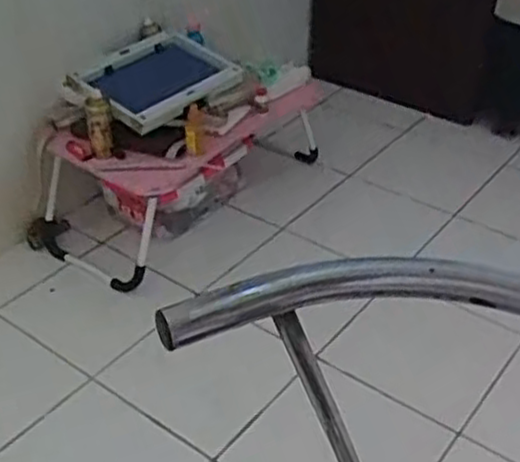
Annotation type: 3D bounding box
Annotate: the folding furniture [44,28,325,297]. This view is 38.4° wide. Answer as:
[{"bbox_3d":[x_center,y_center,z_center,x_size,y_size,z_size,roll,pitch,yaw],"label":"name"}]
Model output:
[{"bbox_3d":[-0.195,-0.230,1.850,0.366,0.407,0.761,20,41,27],"label":"folding furniture"}]

